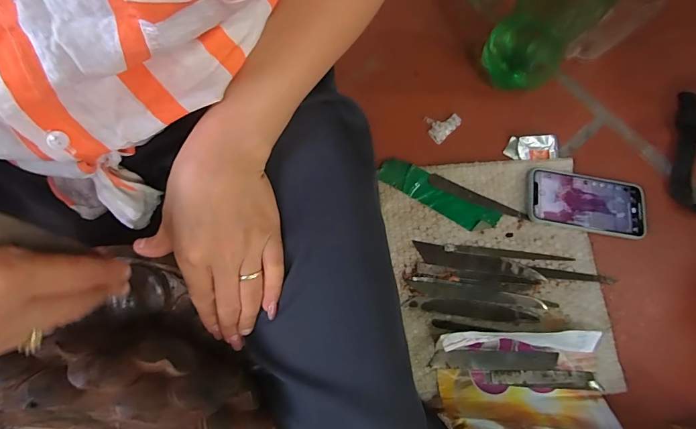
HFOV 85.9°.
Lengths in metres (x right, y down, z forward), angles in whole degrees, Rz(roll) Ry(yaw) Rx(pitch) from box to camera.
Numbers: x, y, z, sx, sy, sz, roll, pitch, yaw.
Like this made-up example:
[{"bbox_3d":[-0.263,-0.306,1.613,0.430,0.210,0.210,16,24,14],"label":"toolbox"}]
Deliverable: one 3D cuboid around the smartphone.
[{"bbox_3d":[0.323,-0.016,0.509,0.155,0.014,0.079,9,73,2],"label":"smartphone"}]

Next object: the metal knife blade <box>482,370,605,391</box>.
[{"bbox_3d":[0.233,0.198,0.451,0.139,0.005,0.019,2,73,0],"label":"metal knife blade"}]

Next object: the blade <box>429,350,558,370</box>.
[{"bbox_3d":[0.177,0.177,0.453,0.153,0.004,0.022,1,73,0],"label":"blade"}]

